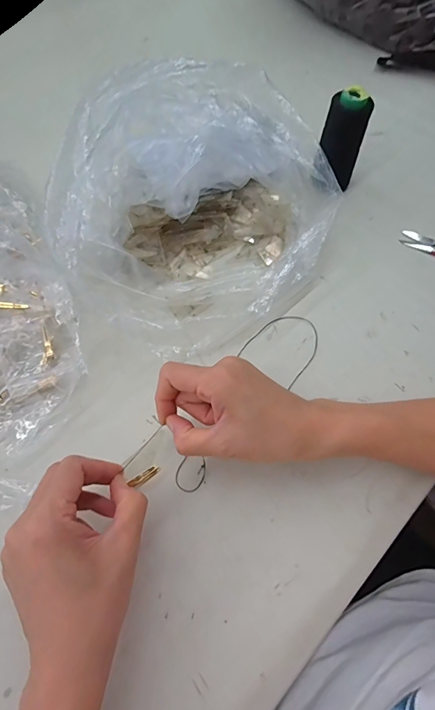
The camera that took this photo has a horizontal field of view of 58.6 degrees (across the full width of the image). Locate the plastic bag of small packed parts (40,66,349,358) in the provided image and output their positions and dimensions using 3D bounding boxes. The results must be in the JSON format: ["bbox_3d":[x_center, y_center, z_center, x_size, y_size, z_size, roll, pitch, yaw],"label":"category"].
[{"bbox_3d":[-0.030,-0.155,0.403,0.280,0.121,0.257,-36,68,-18],"label":"plastic bag of small packed parts"}]

